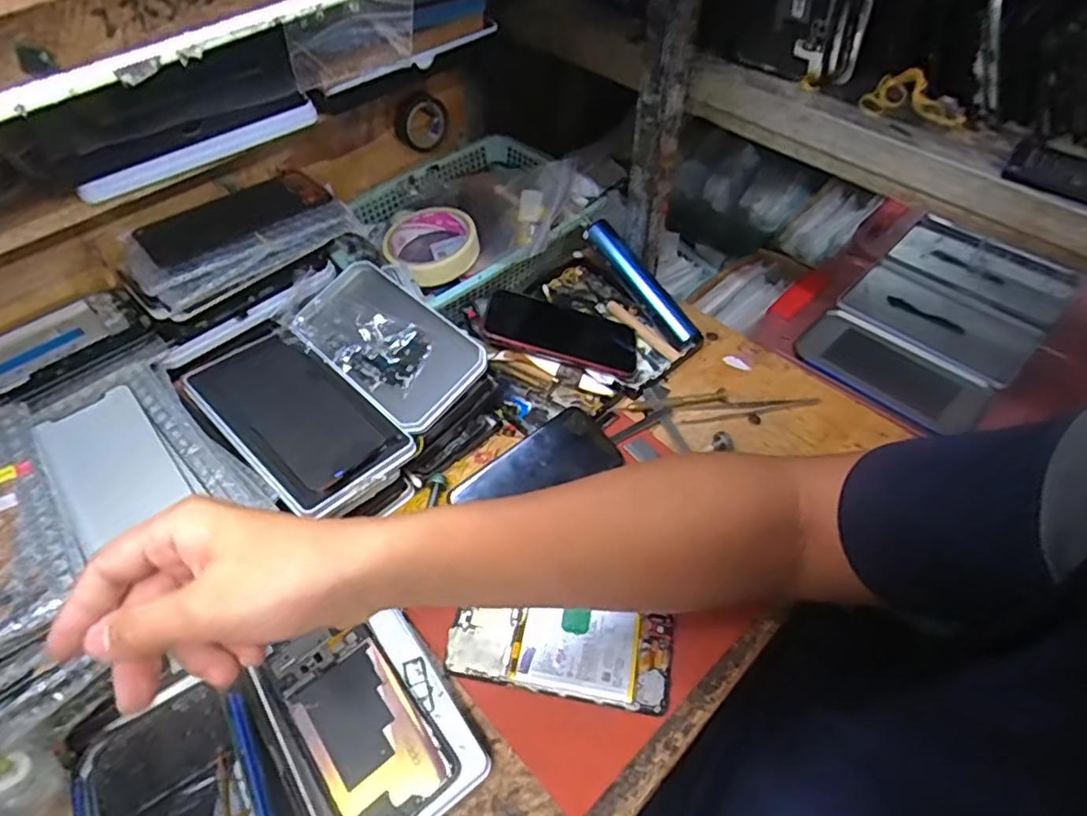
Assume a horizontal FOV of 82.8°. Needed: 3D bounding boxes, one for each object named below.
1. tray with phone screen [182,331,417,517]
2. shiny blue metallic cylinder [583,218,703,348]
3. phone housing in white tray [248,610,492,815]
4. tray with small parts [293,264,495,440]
[{"bbox_3d":[-0.195,0.006,0.491,0.167,0.019,0.098,35,60,24],"label":"tray with phone screen"},{"bbox_3d":[0.100,-0.126,0.620,0.027,0.023,0.156,-36,82,-25],"label":"shiny blue metallic cylinder"},{"bbox_3d":[-0.113,0.202,0.402,0.103,0.018,0.147,-31,58,-21],"label":"phone housing in white tray"},{"bbox_3d":[-0.134,-0.059,0.530,0.165,0.021,0.094,37,61,25],"label":"tray with small parts"}]

